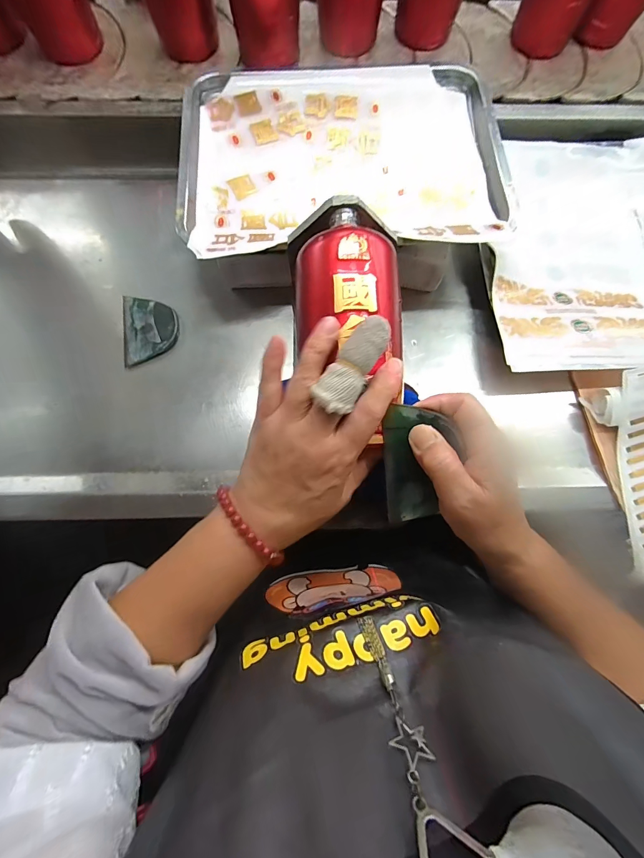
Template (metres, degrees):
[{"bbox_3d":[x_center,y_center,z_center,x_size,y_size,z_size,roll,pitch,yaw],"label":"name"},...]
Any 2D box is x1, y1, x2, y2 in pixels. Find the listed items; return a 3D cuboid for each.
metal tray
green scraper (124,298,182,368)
[{"bbox_3d":[0.019,-0.308,0.388,0.337,0.039,0.277,-5,78,-2],"label":"metal tray"},{"bbox_3d":[-0.189,-0.112,0.392,0.060,0.007,0.081,-12,77,-2],"label":"green scraper"}]

